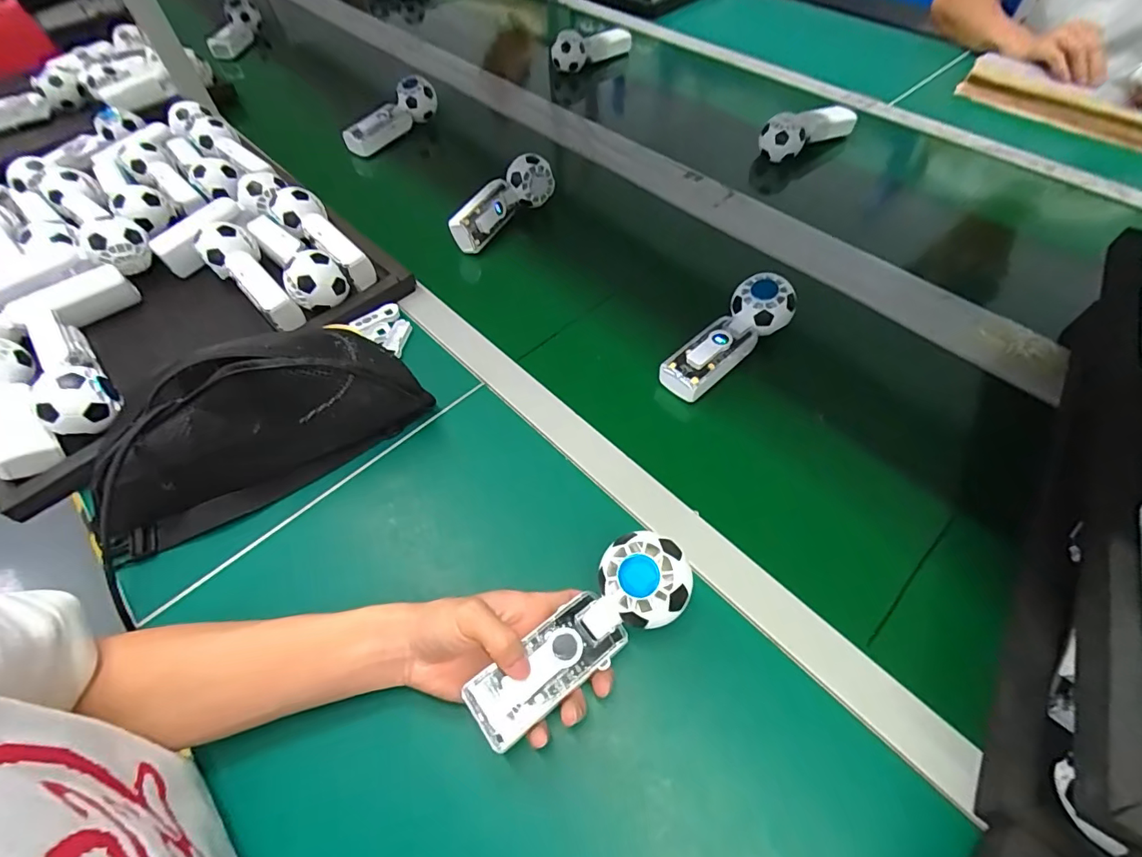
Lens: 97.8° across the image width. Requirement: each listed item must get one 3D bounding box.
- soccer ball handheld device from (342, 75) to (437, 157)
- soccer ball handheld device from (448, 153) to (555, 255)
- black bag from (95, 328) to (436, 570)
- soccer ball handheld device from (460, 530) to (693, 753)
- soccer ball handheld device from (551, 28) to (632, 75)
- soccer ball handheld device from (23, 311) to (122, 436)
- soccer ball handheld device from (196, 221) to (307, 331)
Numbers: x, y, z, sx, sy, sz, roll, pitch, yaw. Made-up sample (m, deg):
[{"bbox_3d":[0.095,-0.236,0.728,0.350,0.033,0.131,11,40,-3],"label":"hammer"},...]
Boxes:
[{"bbox_3d":[-0.282,-0.487,0.783,0.053,0.066,0.154,31,62,22],"label":"soccer ball handheld device"},{"bbox_3d":[-0.097,-0.294,0.645,0.056,0.059,0.156,35,63,24],"label":"soccer ball handheld device"},{"bbox_3d":[-0.272,-0.006,0.433,0.275,0.118,0.084,-26,58,-15],"label":"black bag"},{"bbox_3d":[0.011,0.136,0.331,0.164,0.029,0.054,-40,59,-8],"label":"soccer ball handheld device"},{"bbox_3d":[0.036,-0.739,0.965,0.076,0.071,0.179,30,62,21],"label":"soccer ball handheld device"},{"bbox_3d":[-0.508,-0.061,0.495,0.181,0.045,0.058,36,64,24],"label":"soccer ball handheld device"},{"bbox_3d":[-0.357,-0.168,0.550,0.057,0.050,0.169,-35,61,-20],"label":"soccer ball handheld device"}]

